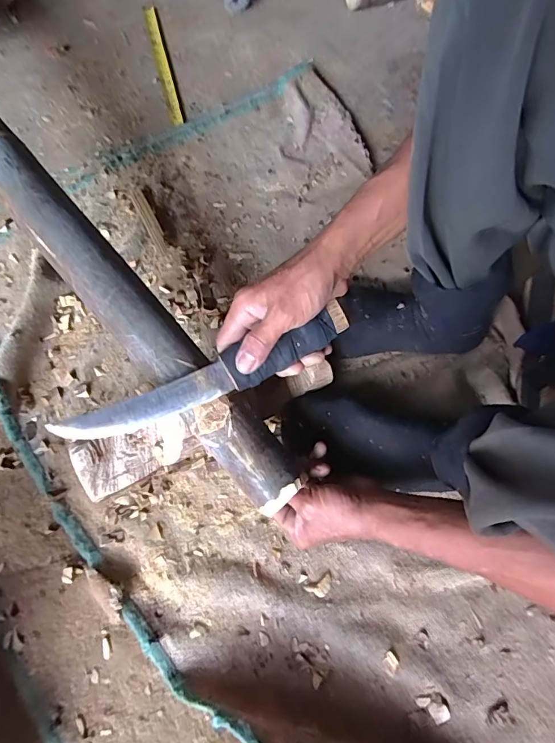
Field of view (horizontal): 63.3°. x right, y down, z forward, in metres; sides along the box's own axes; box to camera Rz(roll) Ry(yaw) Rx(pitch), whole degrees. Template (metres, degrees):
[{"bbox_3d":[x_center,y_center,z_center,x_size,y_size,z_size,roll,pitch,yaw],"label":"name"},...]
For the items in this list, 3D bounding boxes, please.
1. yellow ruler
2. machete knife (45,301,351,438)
[{"bbox_3d":[-0.200,-0.539,0.785,0.022,0.009,0.288,-14,70,-8],"label":"yellow ruler"},{"bbox_3d":[-0.070,0.009,0.436,0.292,0.033,0.036,-23,71,3],"label":"machete knife"}]

